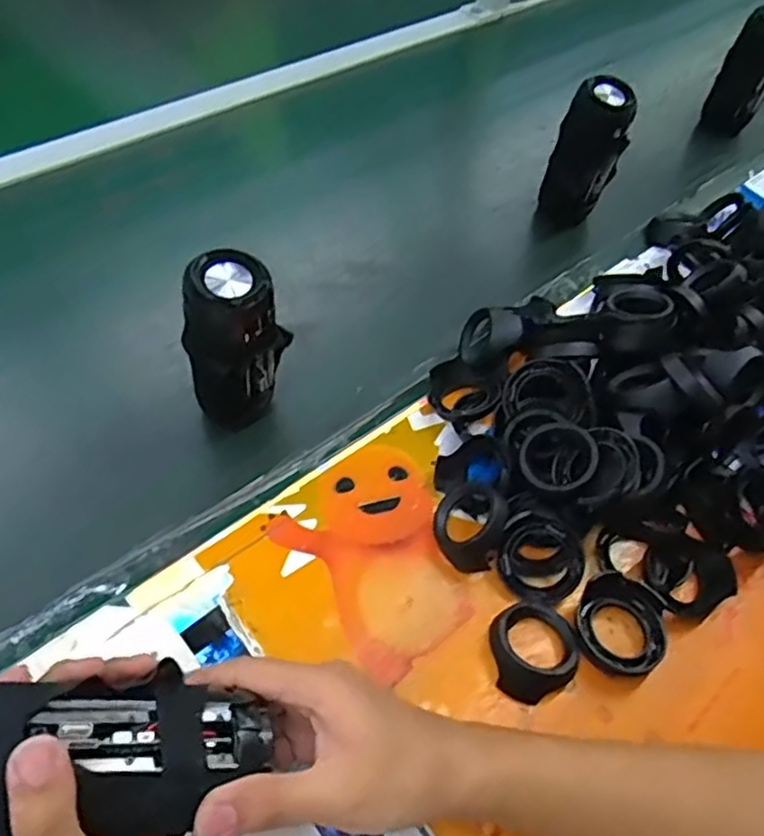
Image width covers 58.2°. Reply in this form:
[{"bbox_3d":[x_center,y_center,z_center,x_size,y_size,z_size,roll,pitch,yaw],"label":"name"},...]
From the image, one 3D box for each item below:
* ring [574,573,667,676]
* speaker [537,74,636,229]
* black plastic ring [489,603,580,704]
[{"bbox_3d":[0.164,0.143,0.474,0.062,0.020,0.064,3,53,-4],"label":"ring"},{"bbox_3d":[0.223,-0.285,0.752,0.070,0.147,0.058,19,53,9],"label":"speaker"},{"bbox_3d":[0.101,0.155,0.462,0.058,0.025,0.065,28,55,15],"label":"black plastic ring"}]

